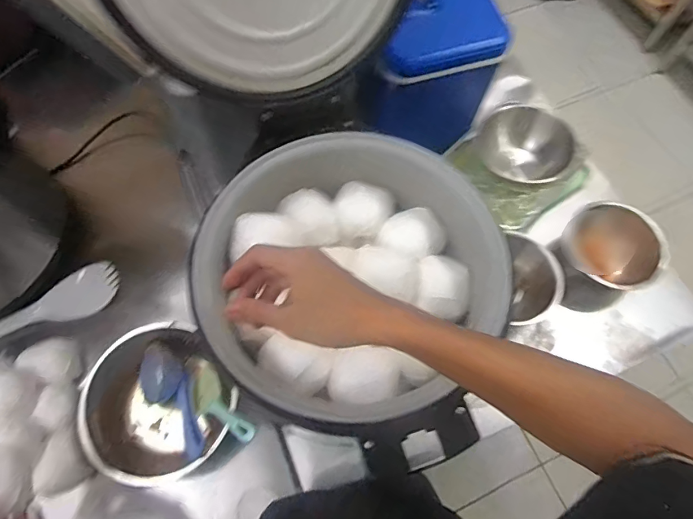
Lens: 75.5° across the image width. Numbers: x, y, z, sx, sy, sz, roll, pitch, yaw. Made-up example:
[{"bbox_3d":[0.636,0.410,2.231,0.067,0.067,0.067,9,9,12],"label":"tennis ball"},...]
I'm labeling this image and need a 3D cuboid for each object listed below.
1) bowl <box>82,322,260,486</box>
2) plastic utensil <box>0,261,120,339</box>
[{"bbox_3d":[-0.297,0.247,0.721,0.204,0.106,0.252,-40,74,-15],"label":"bowl"},{"bbox_3d":[-0.539,0.094,0.804,0.266,0.020,0.080,-30,72,-12],"label":"plastic utensil"}]

